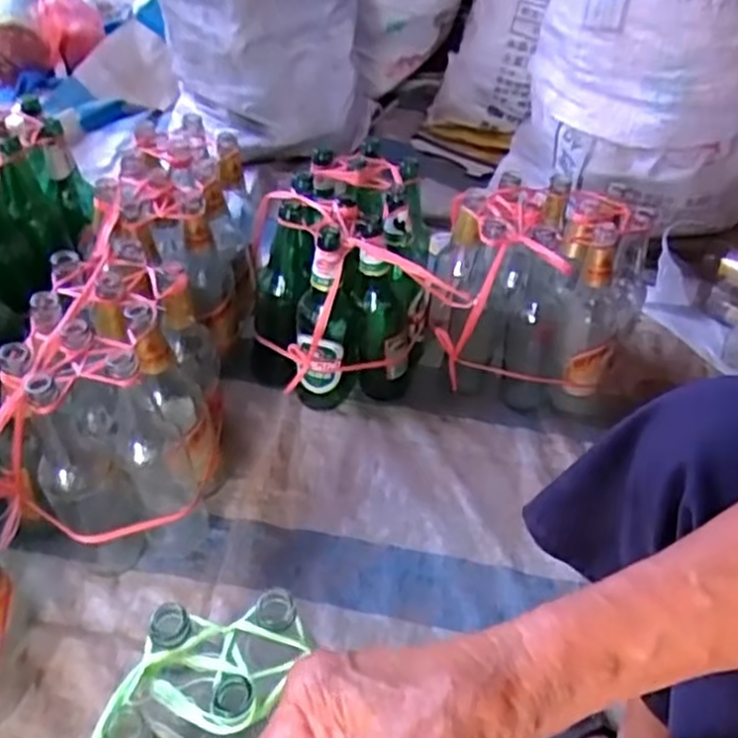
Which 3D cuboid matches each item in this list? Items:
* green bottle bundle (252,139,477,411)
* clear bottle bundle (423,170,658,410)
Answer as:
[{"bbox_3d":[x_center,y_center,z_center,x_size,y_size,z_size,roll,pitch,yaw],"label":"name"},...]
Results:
[{"bbox_3d":[-0.023,-0.117,0.949,0.241,0.250,0.235,4,46,-3],"label":"green bottle bundle"},{"bbox_3d":[0.195,-0.087,0.941,0.260,0.255,0.177,2,46,-5],"label":"clear bottle bundle"}]

